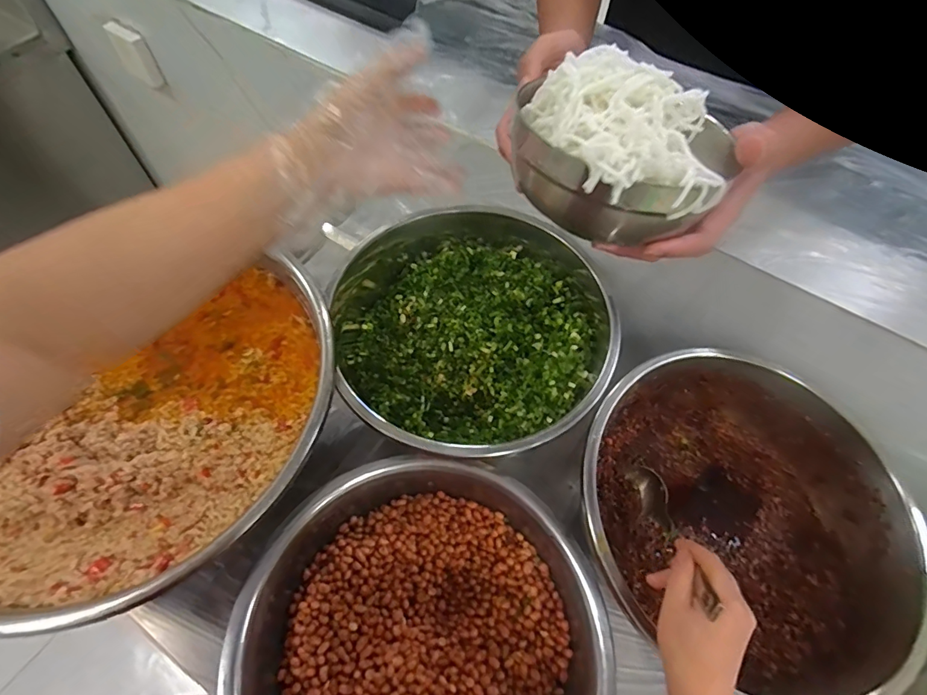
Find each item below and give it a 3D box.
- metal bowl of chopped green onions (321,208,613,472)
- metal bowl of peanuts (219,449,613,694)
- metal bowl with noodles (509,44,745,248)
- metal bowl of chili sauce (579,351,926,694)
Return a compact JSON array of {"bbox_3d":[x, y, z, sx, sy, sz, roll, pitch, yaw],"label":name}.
[{"bbox_3d":[0.013,-0.031,0.629,0.358,0.138,0.389,-14,62,-12],"label":"metal bowl of chopped green onions"},{"bbox_3d":[-0.041,0.291,0.467,0.332,0.098,0.332,2,60,-3],"label":"metal bowl of peanuts"},{"bbox_3d":[0.115,-0.134,0.353,0.111,0.104,0.130,-18,63,-14],"label":"metal bowl with noodles"},{"bbox_3d":[0.291,0.187,0.518,0.343,0.130,0.324,32,62,14],"label":"metal bowl of chili sauce"}]

